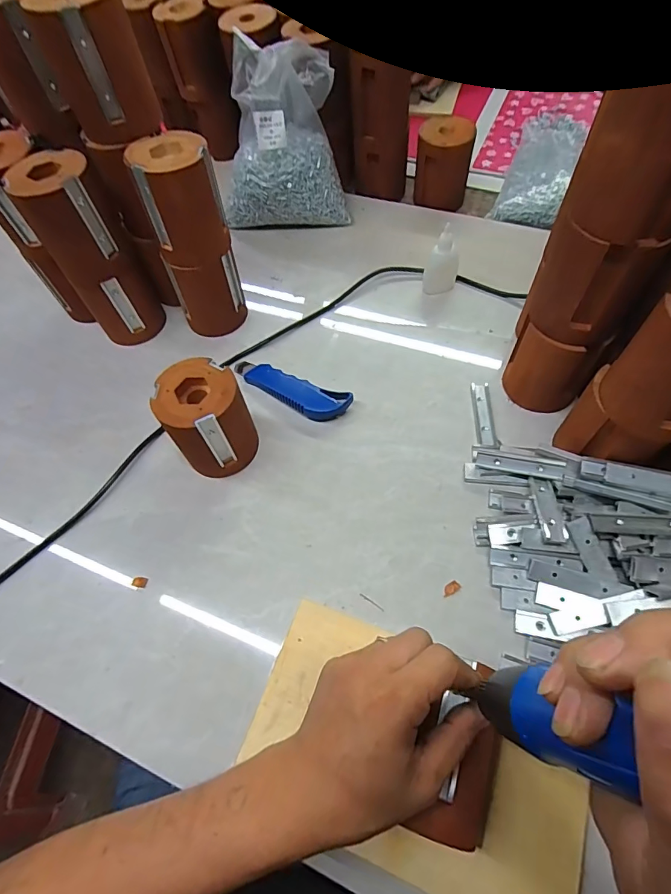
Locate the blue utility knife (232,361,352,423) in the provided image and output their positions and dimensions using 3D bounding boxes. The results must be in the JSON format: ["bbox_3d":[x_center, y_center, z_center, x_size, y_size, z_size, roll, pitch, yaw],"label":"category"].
[{"bbox_3d":[-0.055,-0.067,0.510,0.147,0.024,0.039,23,65,16],"label":"blue utility knife"}]

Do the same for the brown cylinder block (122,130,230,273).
[{"bbox_3d":[-0.159,-0.255,0.464,0.078,0.100,0.073,-14,61,-2],"label":"brown cylinder block"}]

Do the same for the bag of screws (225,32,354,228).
[{"bbox_3d":[-0.067,-0.425,0.623,0.160,0.187,0.139,0,61,4],"label":"bag of screws"}]

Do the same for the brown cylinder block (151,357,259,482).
[{"bbox_3d":[-0.126,-0.026,0.448,0.080,0.102,0.079,-33,64,-14],"label":"brown cylinder block"}]

